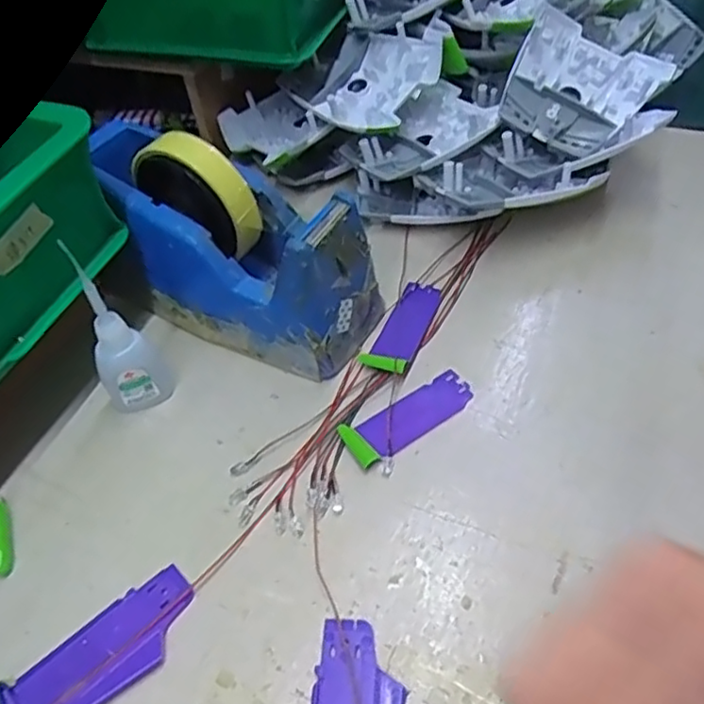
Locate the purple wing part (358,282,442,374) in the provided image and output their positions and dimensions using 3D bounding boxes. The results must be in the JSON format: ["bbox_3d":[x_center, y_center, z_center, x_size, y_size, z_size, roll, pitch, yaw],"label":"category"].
[{"bbox_3d":[0.034,-0.018,0.413,0.029,0.007,0.078,19,54,20],"label":"purple wing part"}]

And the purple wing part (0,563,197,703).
[{"bbox_3d":[-0.110,0.136,0.293,0.089,0.008,0.038,-38,57,-25],"label":"purple wing part"}]

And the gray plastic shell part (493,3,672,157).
[{"bbox_3d":[0.154,-0.180,0.450,0.094,0.026,0.102,30,70,9],"label":"gray plastic shell part"}]

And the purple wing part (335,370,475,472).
[{"bbox_3d":[0.033,0.036,0.367,0.078,0.004,0.029,-26,52,-17],"label":"purple wing part"}]

